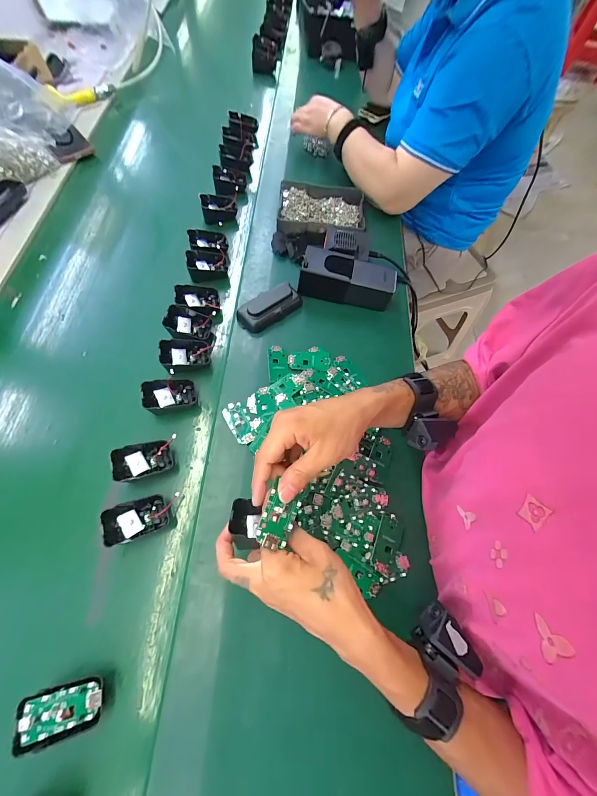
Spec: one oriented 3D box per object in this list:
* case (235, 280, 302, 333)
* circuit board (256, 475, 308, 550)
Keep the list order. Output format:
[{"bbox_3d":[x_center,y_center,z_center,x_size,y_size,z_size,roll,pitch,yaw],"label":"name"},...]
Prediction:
[{"bbox_3d":[-0.046,-0.148,0.519,0.107,0.031,0.049,-42,76,-12],"label":"case"},{"bbox_3d":[-0.016,0.107,0.292,0.032,0.004,0.057,27,58,-11],"label":"circuit board"}]

